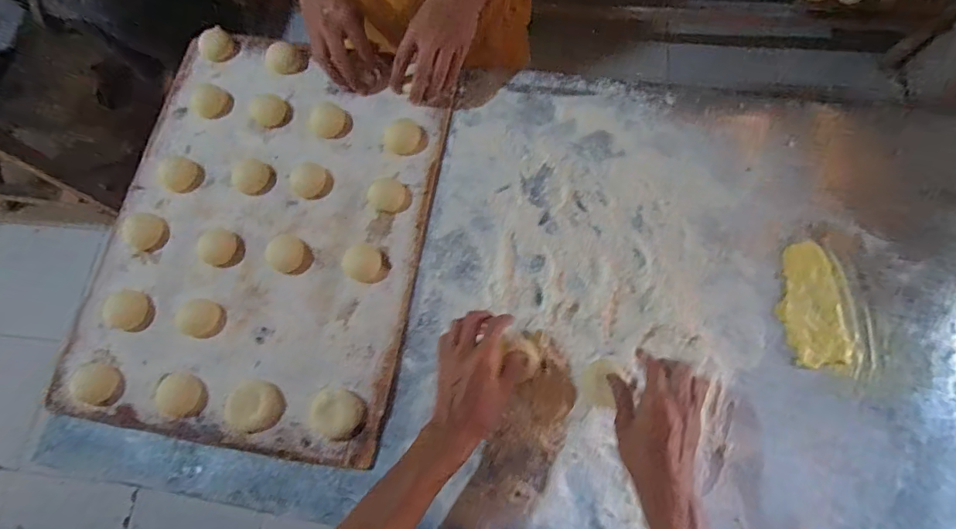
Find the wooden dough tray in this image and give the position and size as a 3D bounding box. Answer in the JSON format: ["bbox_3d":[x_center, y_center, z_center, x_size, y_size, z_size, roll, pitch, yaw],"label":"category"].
[{"bbox_3d":[-0.274,-0.056,0.582,0.392,0.018,0.522,8,73,5],"label":"wooden dough tray"}]

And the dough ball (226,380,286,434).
[{"bbox_3d":[-0.256,0.162,0.517,0.060,0.022,0.055,-1,73,2],"label":"dough ball"}]

